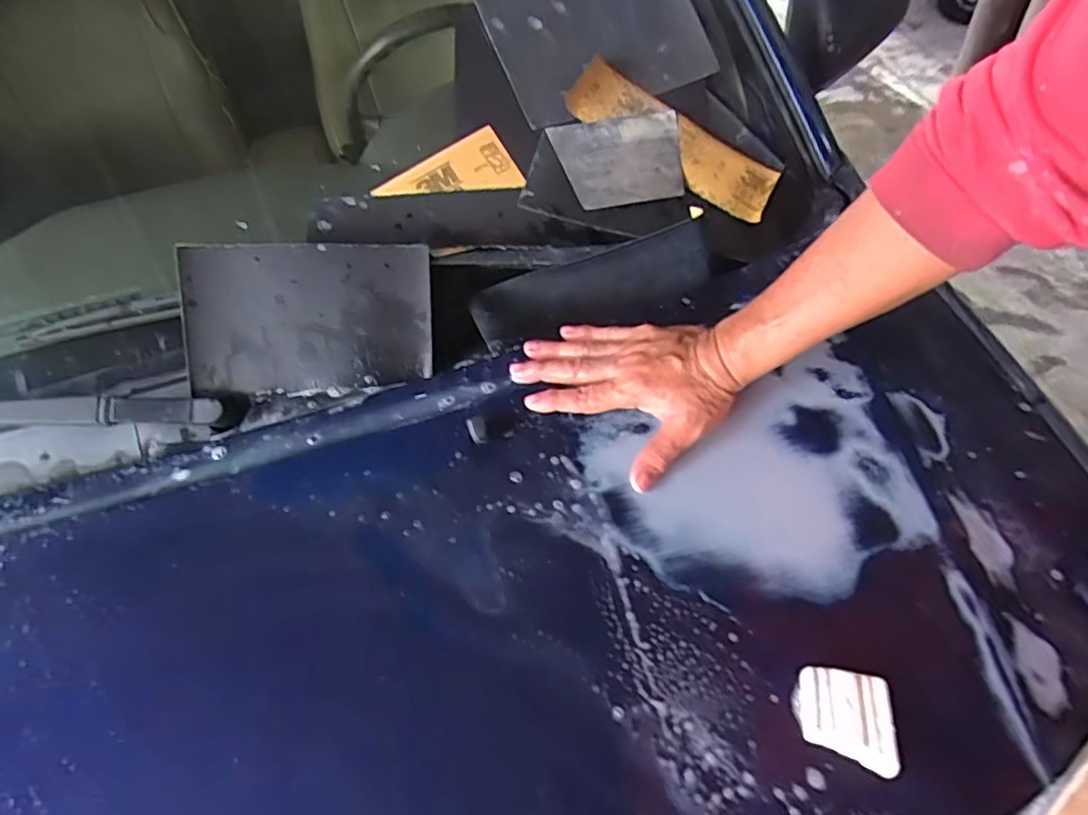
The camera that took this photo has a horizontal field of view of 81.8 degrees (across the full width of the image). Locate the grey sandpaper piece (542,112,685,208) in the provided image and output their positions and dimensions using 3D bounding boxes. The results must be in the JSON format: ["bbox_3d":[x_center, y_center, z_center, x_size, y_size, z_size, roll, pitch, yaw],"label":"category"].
[{"bbox_3d":[0.085,-0.266,0.669,0.137,0.010,0.103,-13,76,-11],"label":"grey sandpaper piece"}]

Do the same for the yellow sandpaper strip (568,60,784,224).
[{"bbox_3d":[0.142,-0.291,0.686,0.241,0.020,0.081,32,72,-4],"label":"yellow sandpaper strip"}]

